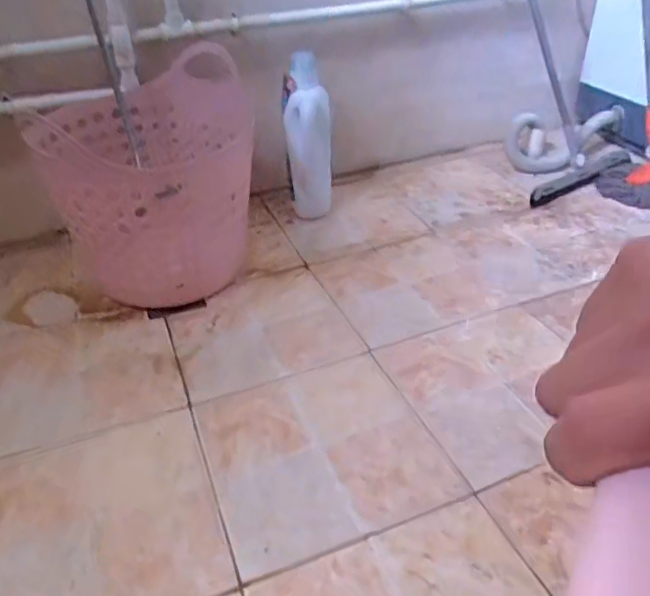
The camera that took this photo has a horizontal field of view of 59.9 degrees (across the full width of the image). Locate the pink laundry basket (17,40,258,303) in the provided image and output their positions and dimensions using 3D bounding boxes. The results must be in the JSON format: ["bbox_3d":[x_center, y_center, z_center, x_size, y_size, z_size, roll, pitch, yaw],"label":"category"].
[{"bbox_3d":[-0.316,-0.202,1.062,0.370,0.358,0.383,-6,35,-7],"label":"pink laundry basket"}]

